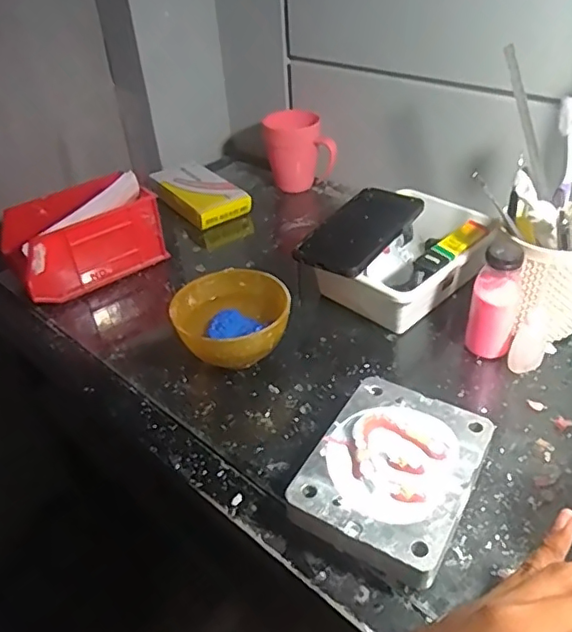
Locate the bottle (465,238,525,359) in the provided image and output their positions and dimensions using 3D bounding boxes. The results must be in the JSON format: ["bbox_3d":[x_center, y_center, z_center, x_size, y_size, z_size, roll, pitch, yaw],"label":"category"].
[{"bbox_3d":[0.191,-0.014,0.519,0.039,0.107,0.035,10,41,18],"label":"bottle"}]

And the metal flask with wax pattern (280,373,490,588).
[{"bbox_3d":[0.079,0.120,0.424,0.109,0.041,0.145,18,46,26],"label":"metal flask with wax pattern"}]

